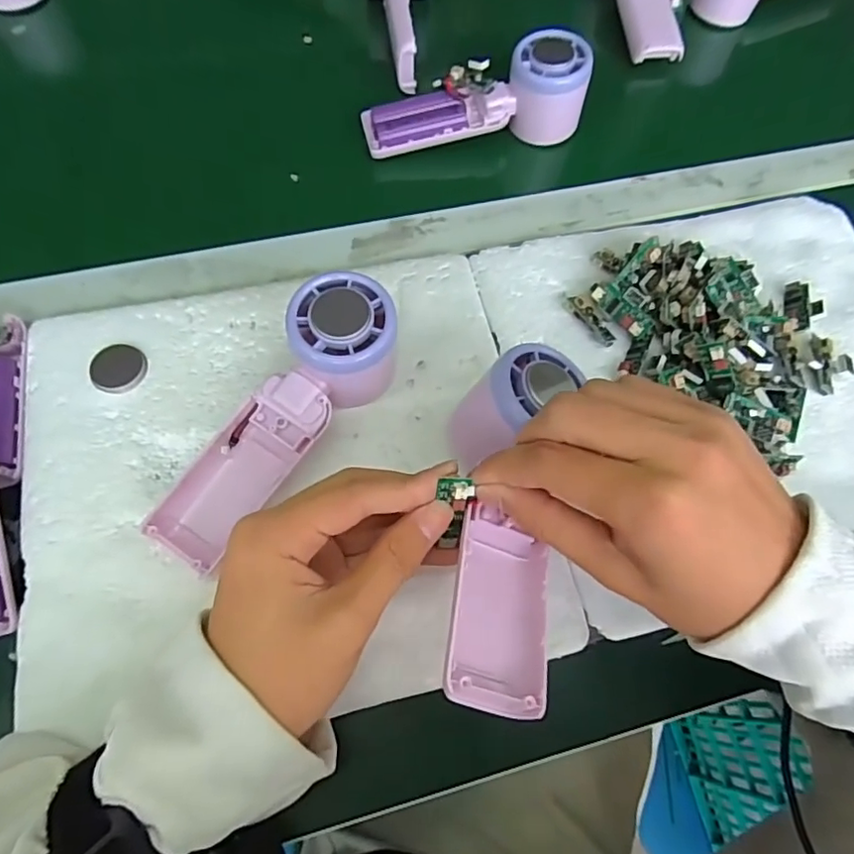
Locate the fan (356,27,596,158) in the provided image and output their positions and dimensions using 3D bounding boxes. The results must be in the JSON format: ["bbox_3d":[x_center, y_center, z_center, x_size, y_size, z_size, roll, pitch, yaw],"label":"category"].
[{"bbox_3d":[0.035,-0.241,0.415,0.159,0.057,0.046,-9,68,-7],"label":"fan"}]

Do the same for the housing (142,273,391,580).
[{"bbox_3d":[-0.075,-0.004,0.309,0.054,0.061,0.167,38,88,14],"label":"housing"}]

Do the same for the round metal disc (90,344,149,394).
[{"bbox_3d":[-0.177,-0.034,0.327,0.030,0.004,0.029,1,67,-3],"label":"round metal disc"}]

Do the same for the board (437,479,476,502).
[{"bbox_3d":[0.013,0.027,0.247,0.014,0.008,0.008,2,65,-2],"label":"board"}]

